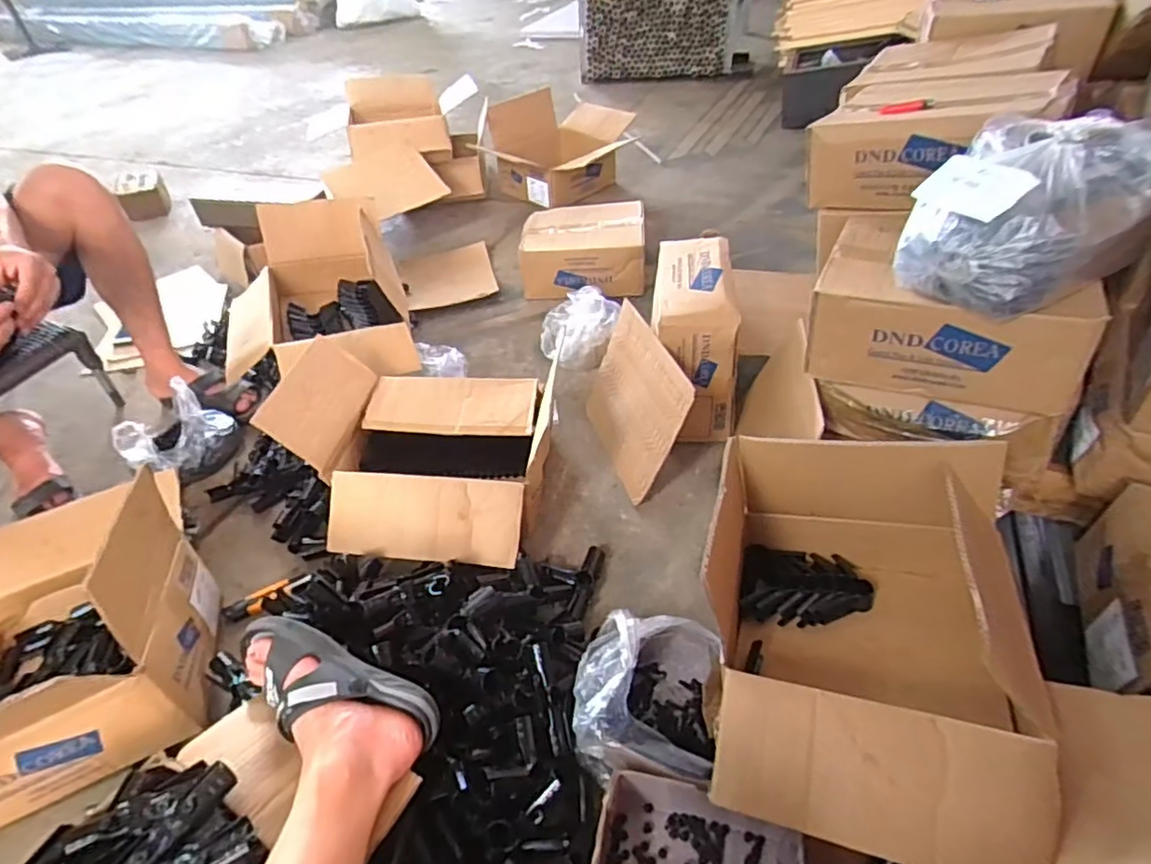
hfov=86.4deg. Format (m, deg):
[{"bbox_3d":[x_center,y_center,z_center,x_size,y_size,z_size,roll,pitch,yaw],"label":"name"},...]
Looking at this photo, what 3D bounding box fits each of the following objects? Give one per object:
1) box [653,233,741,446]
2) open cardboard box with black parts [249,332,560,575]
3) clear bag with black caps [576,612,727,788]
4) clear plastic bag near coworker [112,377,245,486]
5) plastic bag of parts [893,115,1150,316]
[{"bbox_3d":[0.226,-0.178,1.196,0.147,0.272,0.333,0,43,5],"label":"box"},{"bbox_3d":[-0.271,0.019,1.076,0.425,0.220,0.376,0,43,6],"label":"open cardboard box with black parts"},{"bbox_3d":[0.090,0.340,0.775,0.165,0.137,0.193,3,43,8],"label":"clear bag with black caps"},{"bbox_3d":[-0.776,0.003,1.206,0.158,0.118,0.193,17,47,22],"label":"clear plastic bag near coworker"},{"bbox_3d":[0.552,-0.272,0.751,0.229,0.164,0.213,25,50,28],"label":"plastic bag of parts"}]

